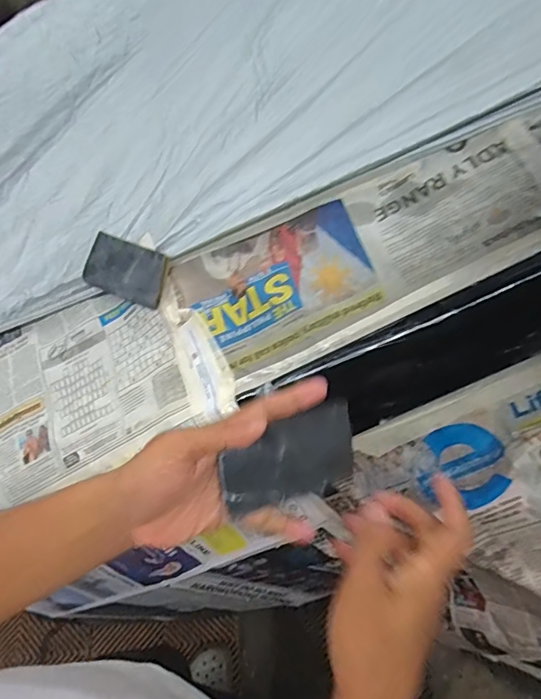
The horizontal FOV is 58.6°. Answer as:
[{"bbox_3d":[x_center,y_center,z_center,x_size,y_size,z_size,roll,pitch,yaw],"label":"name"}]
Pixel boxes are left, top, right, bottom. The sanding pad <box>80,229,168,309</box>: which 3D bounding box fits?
[{"bbox_3d":[-0.184,-0.100,0.612,0.113,0.011,0.069,22,96,16],"label":"sanding pad"}]

